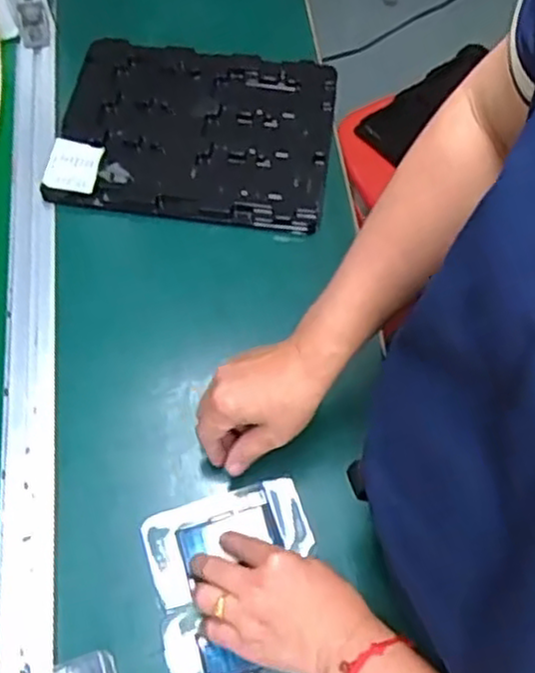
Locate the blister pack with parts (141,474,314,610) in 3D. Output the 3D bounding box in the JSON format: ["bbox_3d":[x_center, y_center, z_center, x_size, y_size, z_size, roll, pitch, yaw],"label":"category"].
[{"bbox_3d":[-0.032,0.156,0.566,0.126,0.019,0.070,-19,64,-9],"label":"blister pack with parts"}]

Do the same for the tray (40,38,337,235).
[{"bbox_3d":[-0.077,-0.221,0.760,0.281,0.023,0.223,7,63,4],"label":"tray"}]

